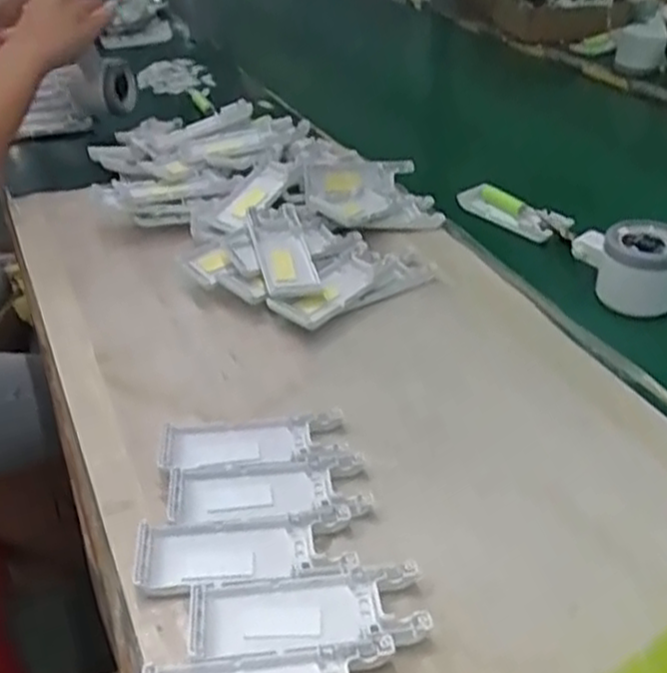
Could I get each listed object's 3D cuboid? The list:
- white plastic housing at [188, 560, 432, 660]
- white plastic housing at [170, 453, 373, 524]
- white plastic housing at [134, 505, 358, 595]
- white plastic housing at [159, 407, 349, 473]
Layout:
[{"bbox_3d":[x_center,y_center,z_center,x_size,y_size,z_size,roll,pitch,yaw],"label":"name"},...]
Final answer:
[{"bbox_3d":[-0.012,0.124,0.347,0.104,0.009,0.040,-4,36,-1],"label":"white plastic housing"},{"bbox_3d":[-0.034,0.082,0.415,0.104,0.008,0.041,-4,36,-2],"label":"white plastic housing"},{"bbox_3d":[-0.043,0.104,0.377,0.103,0.012,0.038,-6,36,-4],"label":"white plastic housing"},{"bbox_3d":[-0.046,0.062,0.446,0.103,0.014,0.040,-6,36,-5],"label":"white plastic housing"}]

